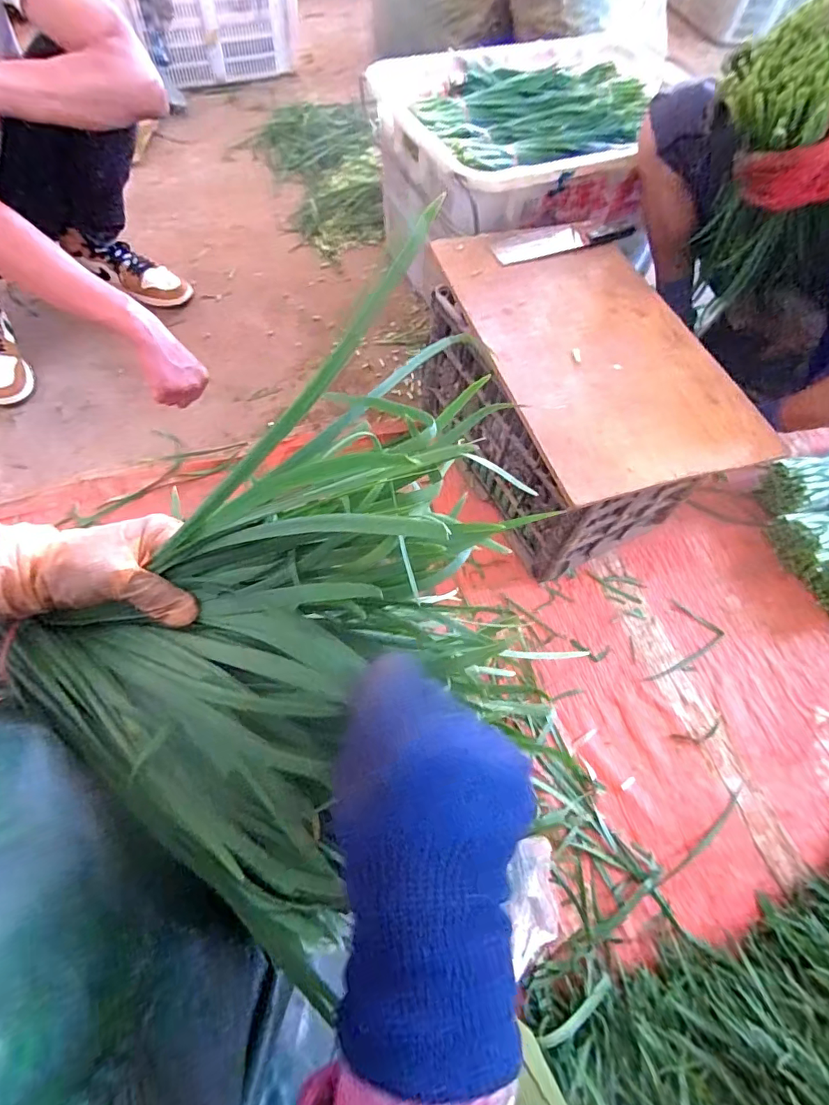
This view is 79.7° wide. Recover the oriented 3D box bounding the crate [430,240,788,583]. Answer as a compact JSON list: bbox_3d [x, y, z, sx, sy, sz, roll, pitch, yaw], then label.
[{"bbox_3d":[0.250,-0.266,0.876,0.337,0.275,0.541,-16,65,-11],"label":"crate"}]

